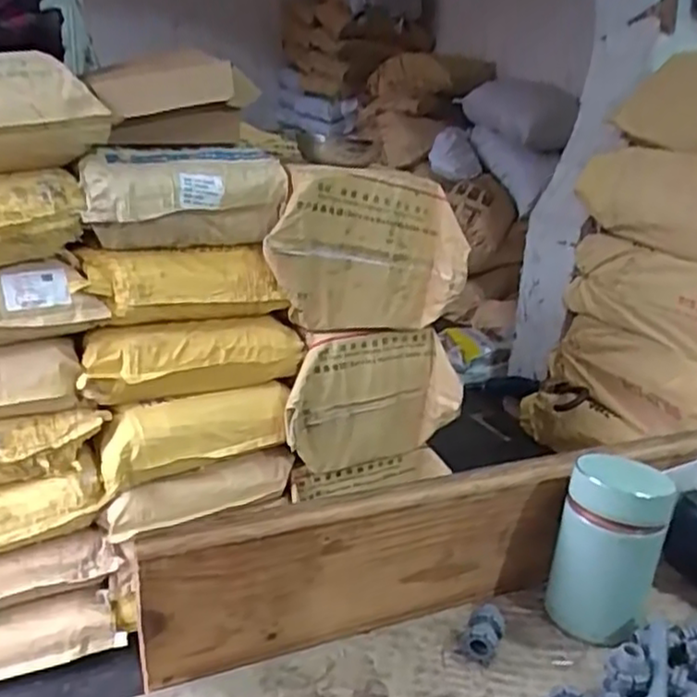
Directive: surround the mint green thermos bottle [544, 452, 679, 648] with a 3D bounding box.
[{"bbox_3d":[0.181,0.134,0.486,0.064,0.114,0.064,13,21,25],"label":"mint green thermos bottle"}]

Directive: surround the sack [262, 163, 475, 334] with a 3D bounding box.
[{"bbox_3d":[0.034,-0.196,1.475,0.438,0.327,0.123,-5,21,-24],"label":"sack"}]

